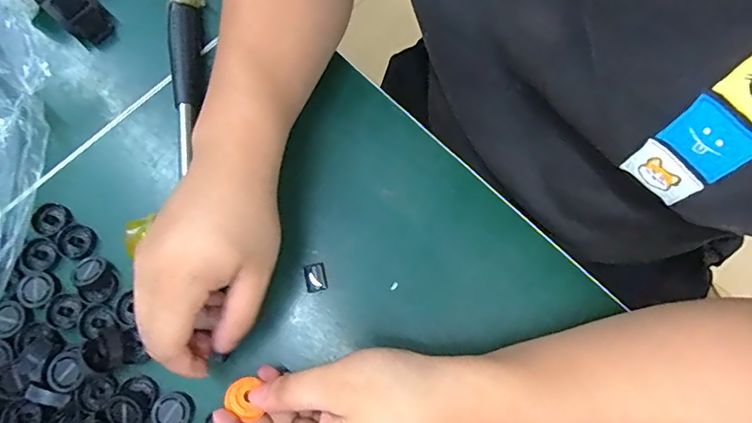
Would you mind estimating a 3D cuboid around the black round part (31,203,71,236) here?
[{"bbox_3d":[-0.243,0.006,0.369,0.024,0.007,0.025,0,75,2],"label":"black round part"}]

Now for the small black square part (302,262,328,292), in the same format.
[{"bbox_3d":[-0.044,0.048,0.357,0.016,0.004,0.019,-12,75,-1],"label":"small black square part"}]

